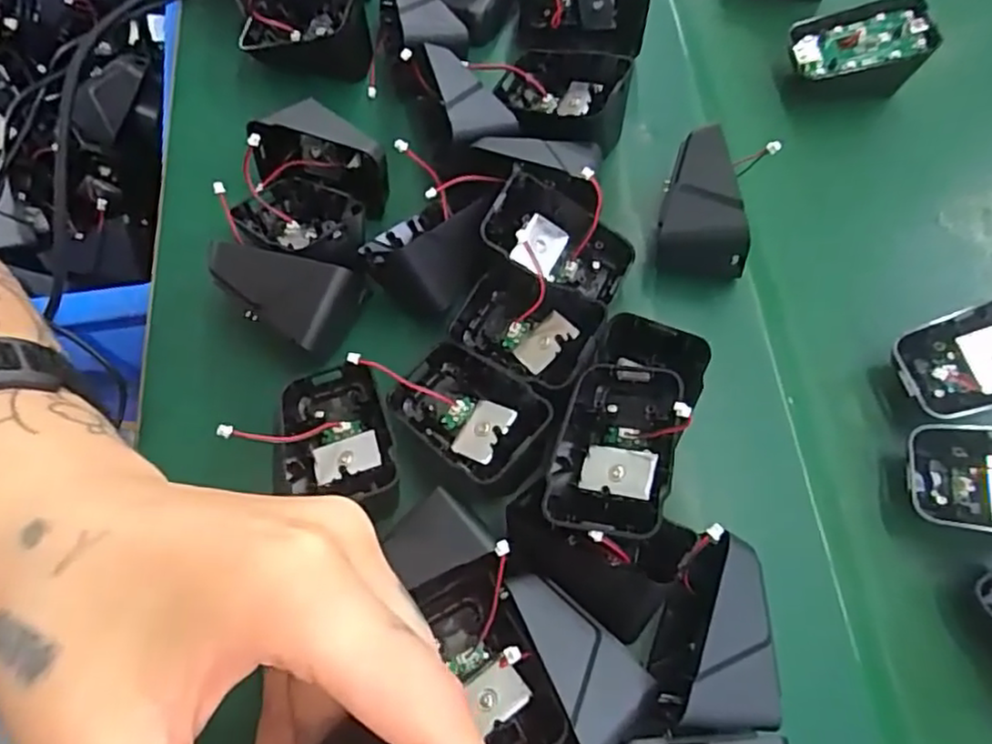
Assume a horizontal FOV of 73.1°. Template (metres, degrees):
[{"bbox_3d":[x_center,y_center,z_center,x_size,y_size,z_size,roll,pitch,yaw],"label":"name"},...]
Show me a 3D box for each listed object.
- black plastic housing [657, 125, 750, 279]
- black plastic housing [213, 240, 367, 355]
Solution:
[{"bbox_3d":[0.101,-0.079,0.324,0.041,0.047,0.056,13,68,4],"label":"black plastic housing"},{"bbox_3d":[-0.095,-0.036,0.308,0.065,0.034,0.038,19,97,9],"label":"black plastic housing"}]

